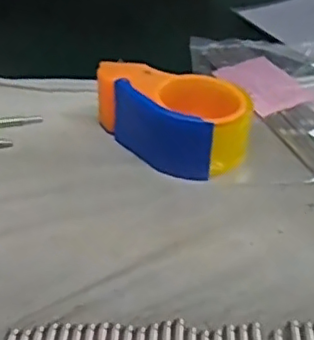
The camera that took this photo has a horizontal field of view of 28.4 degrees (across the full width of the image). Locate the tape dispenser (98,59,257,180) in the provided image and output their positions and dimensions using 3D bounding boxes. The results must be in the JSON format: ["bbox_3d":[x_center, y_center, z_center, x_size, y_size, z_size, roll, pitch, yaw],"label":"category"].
[{"bbox_3d":[0.008,-0.049,0.543,0.141,0.057,0.072,22,41,28],"label":"tape dispenser"}]

